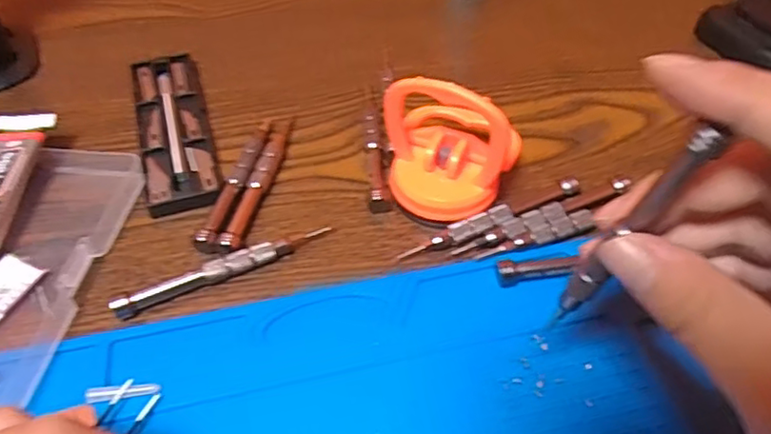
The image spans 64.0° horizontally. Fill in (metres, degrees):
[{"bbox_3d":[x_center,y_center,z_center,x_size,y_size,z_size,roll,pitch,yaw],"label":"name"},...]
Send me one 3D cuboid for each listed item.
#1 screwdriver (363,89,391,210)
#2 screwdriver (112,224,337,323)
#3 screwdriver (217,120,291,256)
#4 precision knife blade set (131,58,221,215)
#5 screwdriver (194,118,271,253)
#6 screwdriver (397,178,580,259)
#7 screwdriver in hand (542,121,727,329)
[{"bbox_3d":[-0.008,-0.042,0.345,0.010,0.010,0.100,-6,50,-4],"label":"screwdriver"},{"bbox_3d":[-0.074,0.025,0.287,0.100,0.010,0.009,-20,52,-15],"label":"screwdriver"},{"bbox_3d":[-0.065,-0.020,0.326,0.010,0.009,0.102,8,50,8],"label":"screwdriver"},{"bbox_3d":[-0.121,-0.052,0.354,0.038,0.008,0.129,-15,51,-11],"label":"precision knife blade set"},{"bbox_3d":[-0.077,-0.020,0.325,0.010,0.008,0.098,7,50,7],"label":"screwdriver"},{"bbox_3d":[0.053,0.001,0.304,0.098,0.009,0.011,-20,52,-15],"label":"screwdriver"},{"bbox_3d":[0.072,0.008,0.193,0.011,0.092,0.008,8,46,-20],"label":"screwdriver in hand"}]

